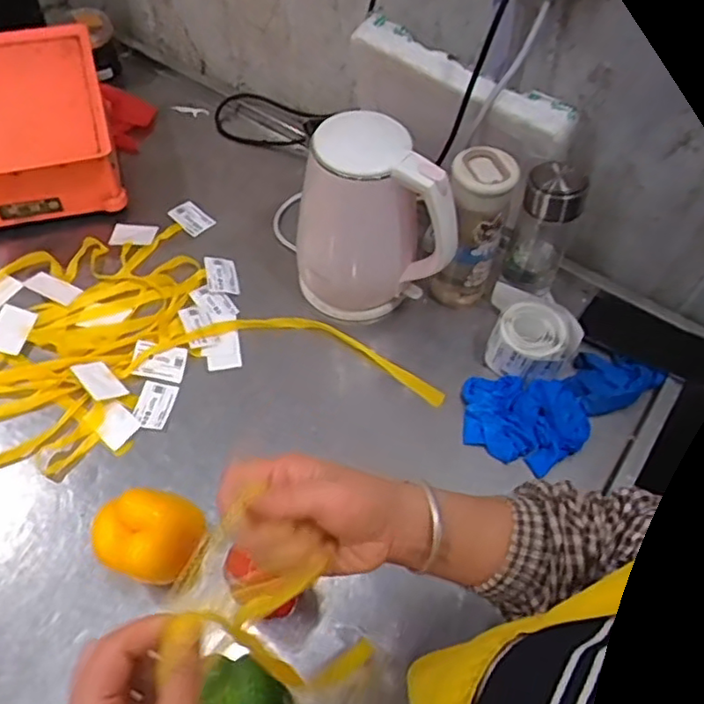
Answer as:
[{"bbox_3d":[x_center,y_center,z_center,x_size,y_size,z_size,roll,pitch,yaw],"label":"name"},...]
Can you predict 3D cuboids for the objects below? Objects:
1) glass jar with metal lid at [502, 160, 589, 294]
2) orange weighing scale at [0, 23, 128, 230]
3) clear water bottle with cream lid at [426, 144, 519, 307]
[{"bbox_3d":[0.220,-0.137,0.743,0.070,0.174,0.062,24,57,13],"label":"glass jar with metal lid"},{"bbox_3d":[-0.476,-0.301,0.881,0.269,0.124,0.288,-14,60,-12],"label":"orange weighing scale"},{"bbox_3d":[0.143,-0.137,0.755,0.074,0.195,0.082,20,59,9],"label":"clear water bottle with cream lid"}]

